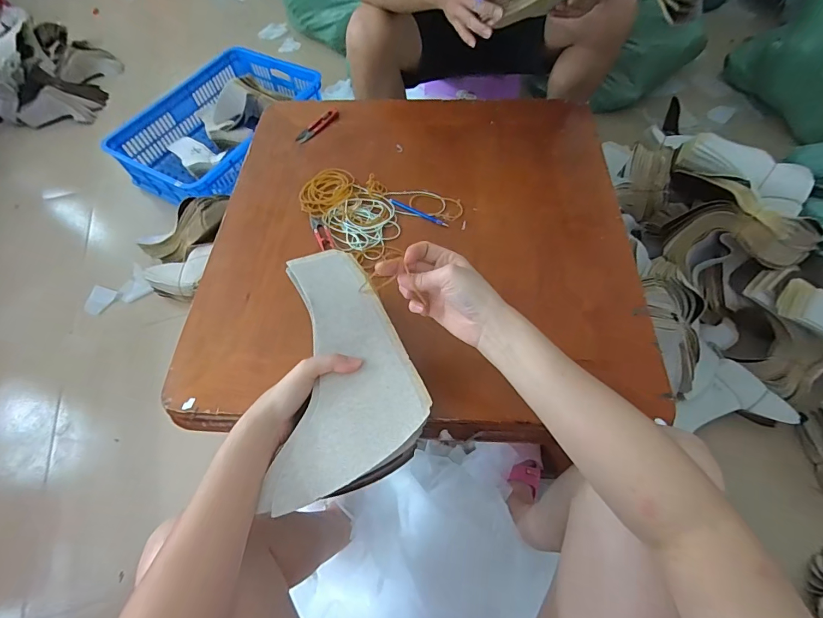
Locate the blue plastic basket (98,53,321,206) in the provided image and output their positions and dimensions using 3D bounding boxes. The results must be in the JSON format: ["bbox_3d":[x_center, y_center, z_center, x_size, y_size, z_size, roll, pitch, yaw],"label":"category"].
[{"bbox_3d":[-0.589,-0.588,1.342,0.420,0.153,0.623,25,66,14],"label":"blue plastic basket"}]

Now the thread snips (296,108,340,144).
[{"bbox_3d":[-0.169,-0.336,0.757,0.026,0.006,0.103,30,67,20],"label":"thread snips"}]

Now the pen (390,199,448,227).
[{"bbox_3d":[0.011,-0.151,0.648,0.103,0.004,0.008,28,66,18],"label":"pen"}]

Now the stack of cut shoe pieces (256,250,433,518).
[{"bbox_3d":[-0.065,0.051,0.425,0.144,0.020,0.265,-5,63,-1],"label":"stack of cut shoe pieces"}]

